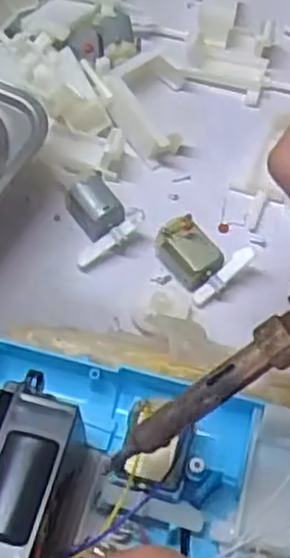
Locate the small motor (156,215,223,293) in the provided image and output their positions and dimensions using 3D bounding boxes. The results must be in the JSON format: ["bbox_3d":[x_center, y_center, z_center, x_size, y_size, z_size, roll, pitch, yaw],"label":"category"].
[{"bbox_3d":[0.018,-0.010,0.299,0.017,0.017,0.027,-36,69,-21],"label":"small motor"}]

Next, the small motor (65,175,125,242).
[{"bbox_3d":[-0.021,-0.028,0.307,0.016,0.018,0.023,-29,66,-18],"label":"small motor"}]

